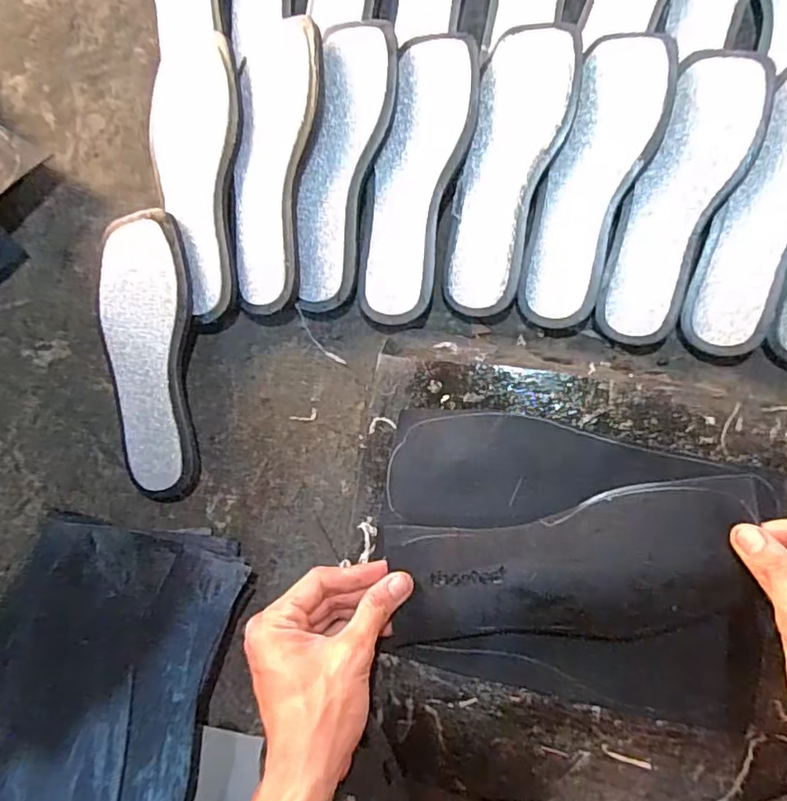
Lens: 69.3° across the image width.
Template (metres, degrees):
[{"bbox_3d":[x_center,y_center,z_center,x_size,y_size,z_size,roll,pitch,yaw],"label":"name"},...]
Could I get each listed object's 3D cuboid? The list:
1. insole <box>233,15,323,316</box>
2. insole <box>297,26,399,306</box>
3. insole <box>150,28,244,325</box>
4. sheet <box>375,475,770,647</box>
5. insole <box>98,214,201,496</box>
[{"bbox_3d":[-0.098,-0.200,0.469,0.068,0.023,0.247,3,87,6],"label":"insole"},{"bbox_3d":[-0.042,-0.195,0.472,0.061,0.016,0.234,9,88,6],"label":"insole"},{"bbox_3d":[-0.171,-0.193,0.480,0.086,0.013,0.244,-2,87,6],"label":"insole"},{"bbox_3d":[0.123,0.117,0.389,0.248,0.012,0.094,-12,86,9],"label":"sheet"},{"bbox_3d":[-0.210,-0.038,0.487,0.080,0.017,0.237,0,91,8],"label":"insole"}]

